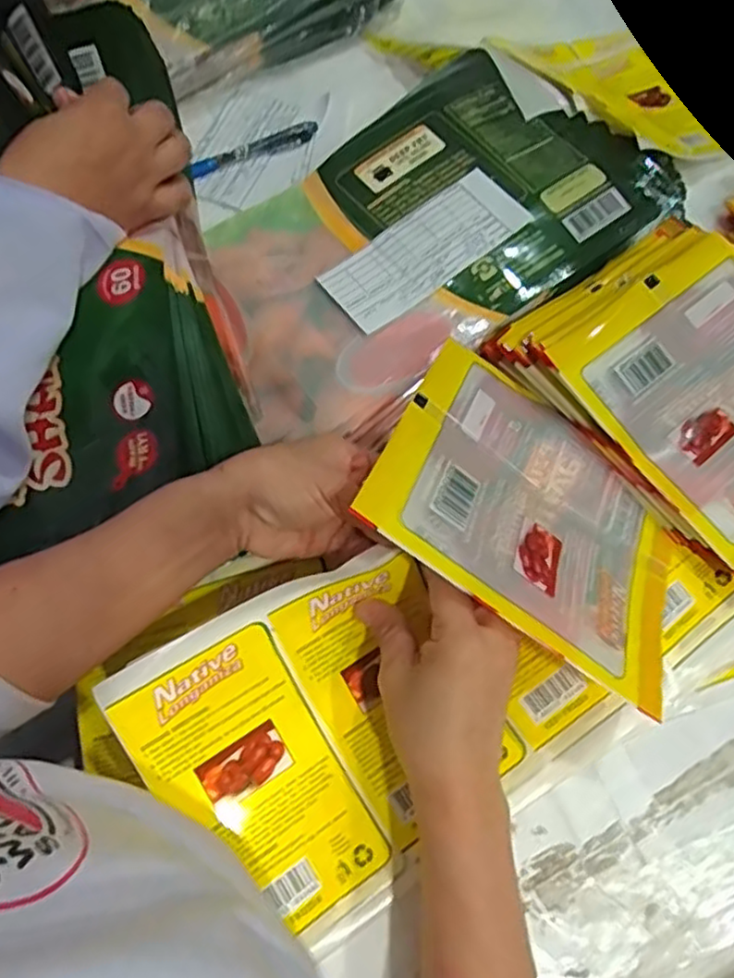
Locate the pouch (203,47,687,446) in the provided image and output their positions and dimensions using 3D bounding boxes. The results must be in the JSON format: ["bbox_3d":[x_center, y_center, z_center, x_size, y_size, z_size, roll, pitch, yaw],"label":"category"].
[{"bbox_3d":[0.036,-0.175,0.449,0.317,0.021,0.184,-39,74,-17],"label":"pouch"}]

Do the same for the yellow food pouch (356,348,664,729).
[{"bbox_3d":[0.094,0.006,0.368,0.172,0.010,0.170,34,44,-6],"label":"yellow food pouch"}]

